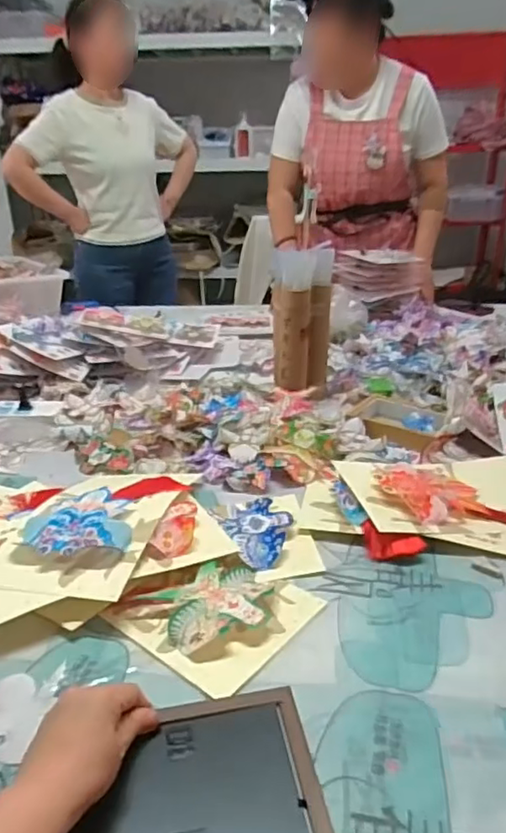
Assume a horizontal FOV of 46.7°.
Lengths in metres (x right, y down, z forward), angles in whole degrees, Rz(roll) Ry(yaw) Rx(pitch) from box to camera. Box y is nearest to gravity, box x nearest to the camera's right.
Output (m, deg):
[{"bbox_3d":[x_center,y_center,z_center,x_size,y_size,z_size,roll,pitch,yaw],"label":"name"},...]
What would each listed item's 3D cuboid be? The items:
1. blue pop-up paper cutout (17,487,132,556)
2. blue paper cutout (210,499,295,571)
[{"bbox_3d":[-0.209,0.133,0.695,0.121,0.031,0.108,-8,26,-15],"label":"blue pop-up paper cutout"},{"bbox_3d":[0.005,0.146,0.758,0.089,0.018,0.117,-17,29,-31],"label":"blue paper cutout"}]

